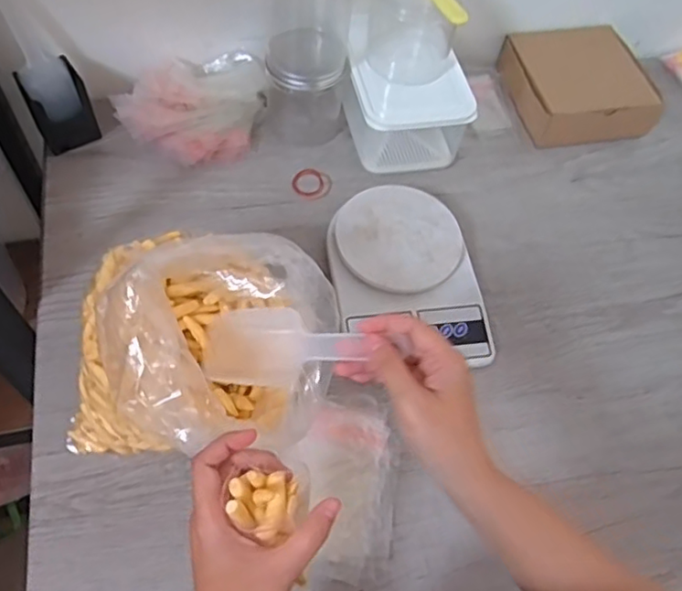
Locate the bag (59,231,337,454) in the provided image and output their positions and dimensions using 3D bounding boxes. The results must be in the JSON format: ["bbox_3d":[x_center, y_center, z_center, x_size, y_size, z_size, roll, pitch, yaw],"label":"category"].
[{"bbox_3d":[-0.103,0.045,0.478,0.195,0.192,0.173,18,59,7],"label":"bag"}]

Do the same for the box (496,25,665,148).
[{"bbox_3d":[0.310,-0.273,0.791,0.170,0.066,0.163,-6,59,-8],"label":"box"}]

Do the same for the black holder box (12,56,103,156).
[{"bbox_3d":[-0.316,-0.211,0.677,0.067,0.076,0.051,-27,64,-19],"label":"black holder box"}]

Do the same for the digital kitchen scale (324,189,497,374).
[{"bbox_3d":[0.068,-0.020,0.622,0.149,0.044,0.208,-8,59,-9],"label":"digital kitchen scale"}]

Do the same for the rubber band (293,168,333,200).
[{"bbox_3d":[-0.035,-0.133,0.709,0.046,0.004,0.045,2,58,-3],"label":"rubber band"}]

